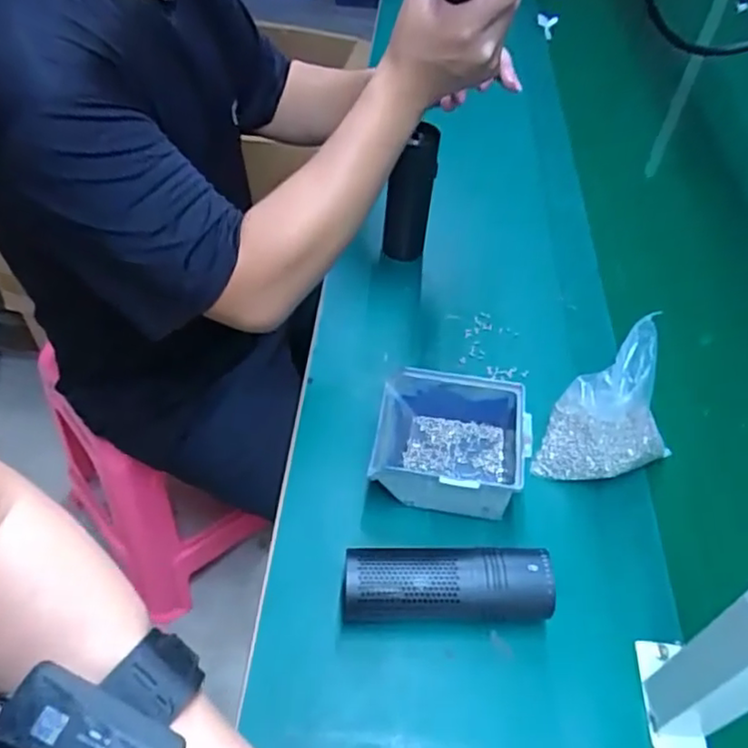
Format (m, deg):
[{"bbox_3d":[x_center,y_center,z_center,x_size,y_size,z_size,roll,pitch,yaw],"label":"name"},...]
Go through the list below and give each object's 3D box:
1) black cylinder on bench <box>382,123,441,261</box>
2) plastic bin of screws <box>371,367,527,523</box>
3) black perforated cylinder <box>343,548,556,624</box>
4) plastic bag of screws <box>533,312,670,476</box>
[{"bbox_3d":[0.041,-0.209,0.781,0.055,0.154,0.057,9,49,3],"label":"black cylinder on bench"},{"bbox_3d":[0.069,0.066,0.608,0.133,0.066,0.122,8,49,2],"label":"plastic bin of screws"},{"bbox_3d":[0.058,0.170,0.524,0.161,0.053,0.047,2,49,-3],"label":"black perforated cylinder"},{"bbox_3d":[0.218,0.034,0.606,0.130,0.126,0.086,-15,52,-17],"label":"plastic bag of screws"}]

